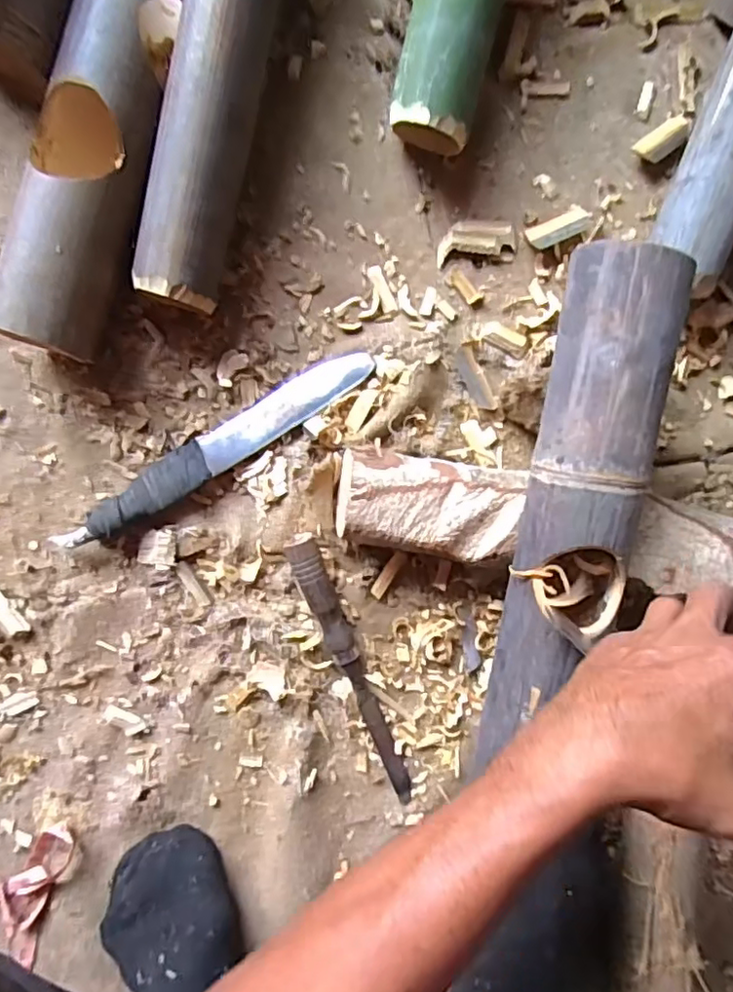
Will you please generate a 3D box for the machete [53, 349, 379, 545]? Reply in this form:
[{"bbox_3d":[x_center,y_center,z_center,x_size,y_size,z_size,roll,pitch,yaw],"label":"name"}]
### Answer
[{"bbox_3d":[-0.116,-0.038,0.485,0.276,0.021,0.037,-33,95,-2],"label":"machete"}]

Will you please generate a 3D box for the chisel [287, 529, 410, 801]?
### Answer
[{"bbox_3d":[-0.010,0.147,0.504,0.022,0.025,0.243,-22,94,-3],"label":"chisel"}]

